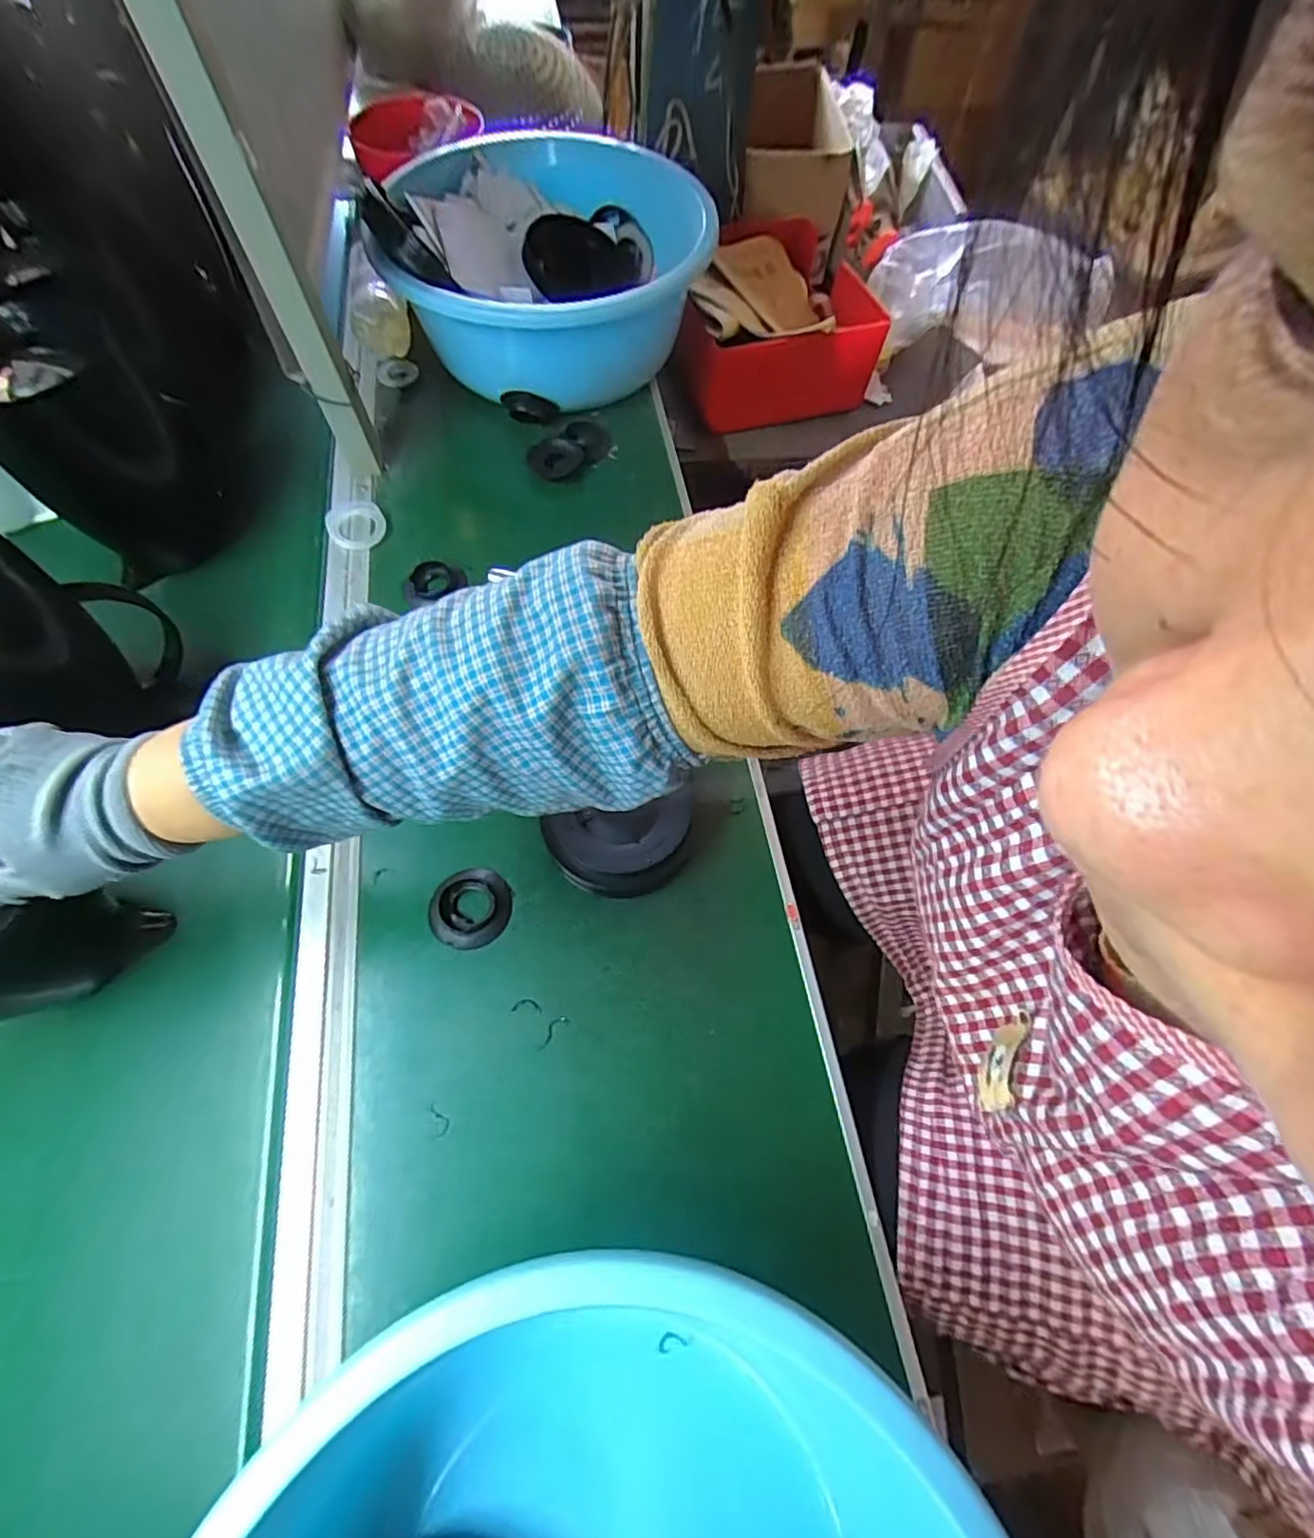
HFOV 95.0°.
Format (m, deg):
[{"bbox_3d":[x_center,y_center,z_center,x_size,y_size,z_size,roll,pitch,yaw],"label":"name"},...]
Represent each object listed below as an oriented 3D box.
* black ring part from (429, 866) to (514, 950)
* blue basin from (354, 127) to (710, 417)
[{"bbox_3d":[-0.144,0.106,0.462,0.062,0.010,0.059,1,67,-3],"label":"black ring part"},{"bbox_3d":[-0.112,-0.575,0.679,0.322,0.156,0.342,1,67,-3],"label":"blue basin"}]

